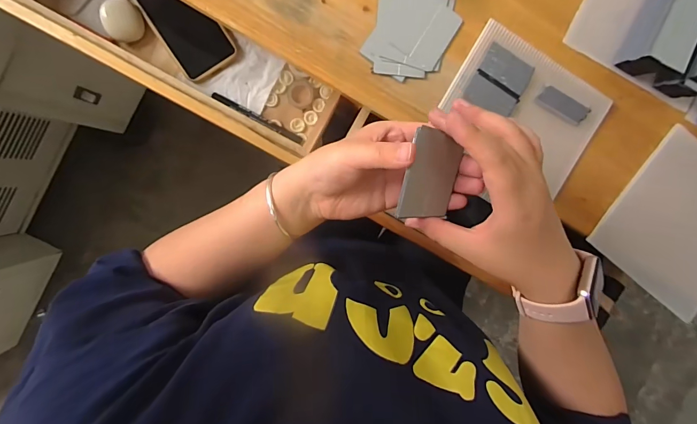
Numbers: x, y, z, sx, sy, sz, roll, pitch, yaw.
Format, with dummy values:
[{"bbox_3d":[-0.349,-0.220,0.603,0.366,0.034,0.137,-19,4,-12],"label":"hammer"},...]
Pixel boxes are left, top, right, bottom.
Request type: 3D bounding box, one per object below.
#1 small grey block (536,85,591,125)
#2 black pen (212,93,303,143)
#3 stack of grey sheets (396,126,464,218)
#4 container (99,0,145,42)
[{"bbox_3d":[0.221,-0.109,0.385,0.054,0.006,0.021,26,93,-7],"label":"small grey block"},{"bbox_3d":[-0.126,-0.130,0.521,0.133,0.017,0.011,27,93,-7],"label":"black pen"},{"bbox_3d":[0.060,-0.027,0.267,0.052,0.004,0.063,-3,111,-39],"label":"stack of grey sheets"},{"bbox_3d":[-0.294,-0.251,0.488,0.045,0.021,0.050,-24,97,-2],"label":"container"}]

